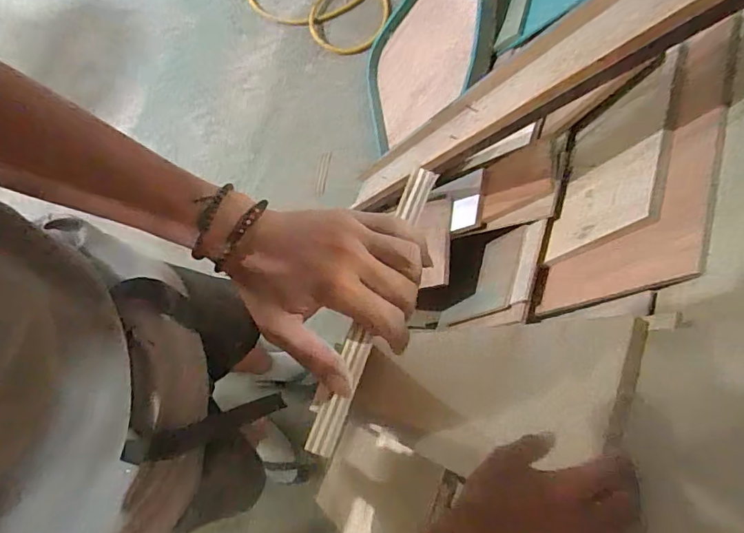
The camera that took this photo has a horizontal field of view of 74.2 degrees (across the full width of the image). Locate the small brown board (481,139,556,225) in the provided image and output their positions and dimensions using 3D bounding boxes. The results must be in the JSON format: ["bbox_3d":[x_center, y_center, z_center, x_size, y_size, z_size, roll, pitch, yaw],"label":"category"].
[{"bbox_3d":[0.308,-0.185,1.050,0.022,0.189,0.139,25,61,-30],"label":"small brown board"}]

